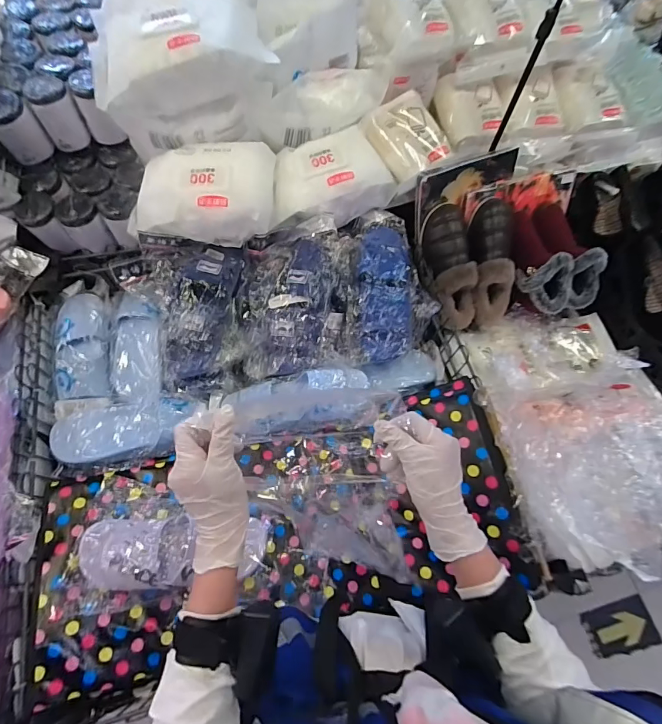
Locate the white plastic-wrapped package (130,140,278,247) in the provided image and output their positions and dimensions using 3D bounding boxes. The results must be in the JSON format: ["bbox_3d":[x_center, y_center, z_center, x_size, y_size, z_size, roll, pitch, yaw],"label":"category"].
[{"bbox_3d":[-0.263,-0.350,0.843,0.292,0.085,0.188,-6,65,-6],"label":"white plastic-wrapped package"}]

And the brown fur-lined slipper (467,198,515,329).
[{"bbox_3d":[0.381,-0.227,0.943,0.108,0.067,0.286,-6,98,-6],"label":"brown fur-lined slipper"}]

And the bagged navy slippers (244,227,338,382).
[{"bbox_3d":[-0.094,-0.123,0.854,0.186,0.107,0.305,4,65,-2],"label":"bagged navy slippers"}]

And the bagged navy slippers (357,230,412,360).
[{"bbox_3d":[0.113,-0.153,0.859,0.109,0.064,0.296,1,65,-3],"label":"bagged navy slippers"}]

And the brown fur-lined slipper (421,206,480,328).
[{"bbox_3d":[0.281,-0.219,0.926,0.110,0.063,0.278,-11,90,-9],"label":"brown fur-lined slipper"}]

